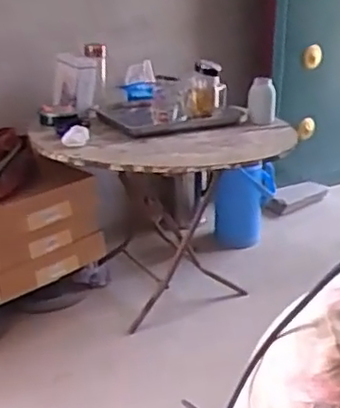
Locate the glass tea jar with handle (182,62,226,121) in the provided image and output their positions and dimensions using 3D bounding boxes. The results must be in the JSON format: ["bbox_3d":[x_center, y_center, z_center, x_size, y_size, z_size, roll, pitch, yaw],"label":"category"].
[{"bbox_3d":[0.096,-0.324,1.816,0.118,0.174,0.125,-1,23,0],"label":"glass tea jar with handle"}]

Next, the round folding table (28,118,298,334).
[{"bbox_3d":[0.024,0.037,1.760,0.650,0.483,0.518,-21,31,-39],"label":"round folding table"}]

